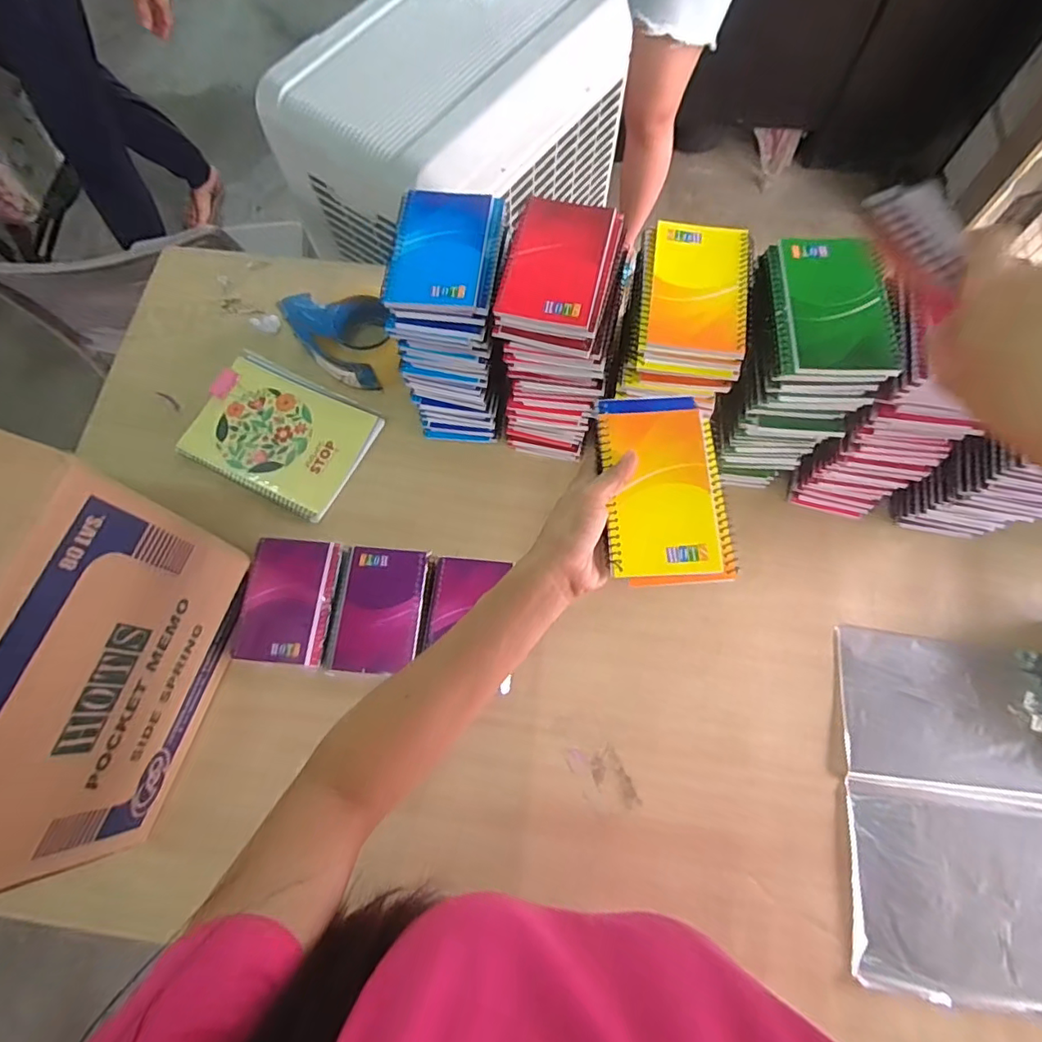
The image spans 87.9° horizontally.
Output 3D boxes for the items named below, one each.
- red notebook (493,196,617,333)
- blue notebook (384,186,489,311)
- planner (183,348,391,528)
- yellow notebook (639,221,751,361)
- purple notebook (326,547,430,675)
[{"bbox_3d":[0.029,-0.219,0.457,0.082,0.007,0.118,12,75,7],"label":"red notebook"},{"bbox_3d":[-0.074,-0.248,0.488,0.083,0.015,0.124,5,73,3],"label":"blue notebook"},{"bbox_3d":[-0.304,-0.113,0.676,0.216,0.013,0.161,27,74,11],"label":"planner"},{"bbox_3d":[0.151,-0.199,0.459,0.082,0.016,0.124,9,72,4],"label":"yellow notebook"},{"bbox_3d":[-0.147,0.091,0.558,0.088,0.016,0.126,4,71,4],"label":"purple notebook"}]

